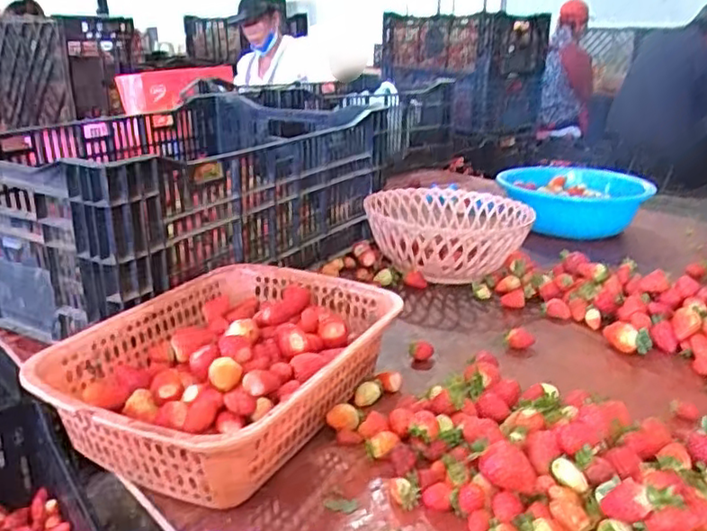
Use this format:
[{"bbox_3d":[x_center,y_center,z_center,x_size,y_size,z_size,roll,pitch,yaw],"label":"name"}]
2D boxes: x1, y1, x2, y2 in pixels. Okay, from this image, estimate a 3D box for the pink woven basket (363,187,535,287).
[{"bbox_3d":[0.147,-0.048,1.029,0.239,0.100,0.257,3,20,7],"label":"pink woven basket"}]

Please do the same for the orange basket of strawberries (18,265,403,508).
[{"bbox_3d":[-0.118,0.100,0.636,0.241,0.083,0.324,11,22,27],"label":"orange basket of strawberries"}]

